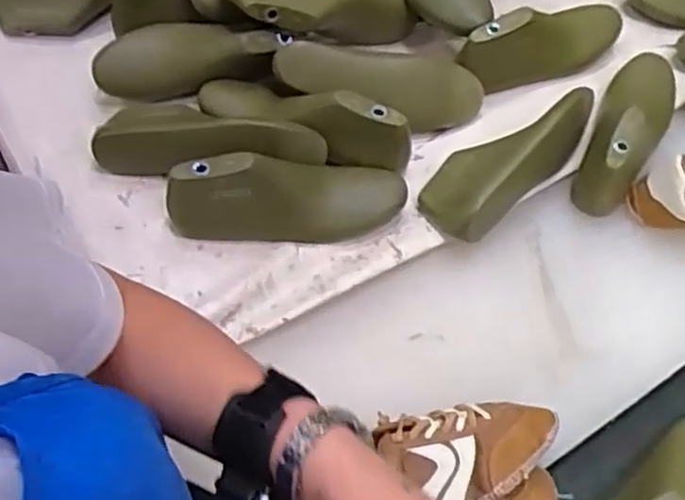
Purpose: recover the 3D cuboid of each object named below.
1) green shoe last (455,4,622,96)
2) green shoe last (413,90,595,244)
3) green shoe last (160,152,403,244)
[{"bbox_3d":[0.247,-0.254,0.817,0.241,0.074,0.073,-27,64,-18],"label":"green shoe last"},{"bbox_3d":[0.181,-0.105,0.735,0.235,0.065,0.089,-38,68,-23],"label":"green shoe last"},{"bbox_3d":[-0.050,-0.053,0.677,0.233,0.083,0.069,-13,60,-11],"label":"green shoe last"}]

